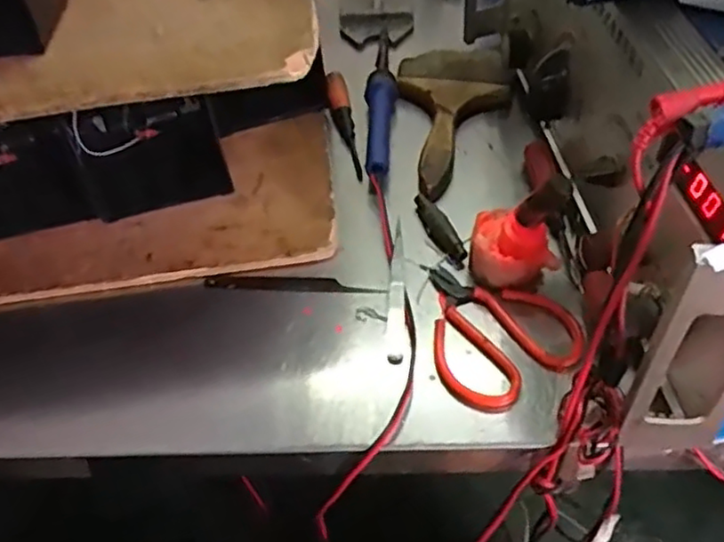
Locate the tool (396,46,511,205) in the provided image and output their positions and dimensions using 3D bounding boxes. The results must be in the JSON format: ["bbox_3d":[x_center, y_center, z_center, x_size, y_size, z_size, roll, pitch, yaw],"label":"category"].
[{"bbox_3d":[0.084,-0.131,0.545,0.093,0.024,0.183,-6,49,0],"label":"tool"}]

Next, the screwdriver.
[{"bbox_3d":[-0.015,-0.122,0.552,0.018,0.018,0.123,-11,57,-4],"label":"screwdriver"}]

